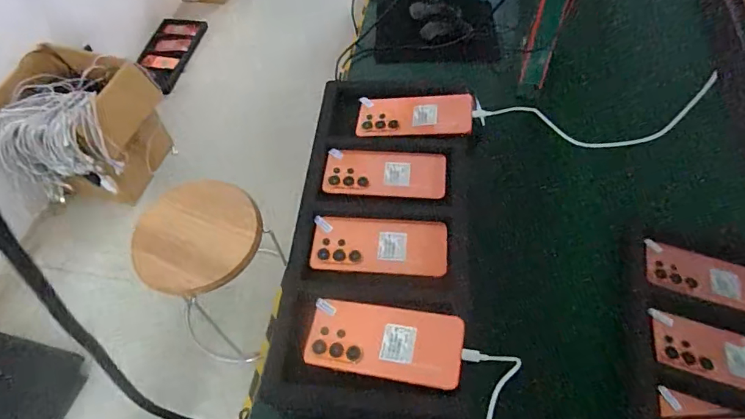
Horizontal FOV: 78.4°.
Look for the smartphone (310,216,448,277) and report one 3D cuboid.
[{"bbox_3d":[0.009,0.045,0.580,0.167,0.010,0.078,3,58,3],"label":"smartphone"}]

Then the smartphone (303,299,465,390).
[{"bbox_3d":[0.011,0.145,0.502,0.169,0.006,0.076,5,57,13],"label":"smartphone"}]

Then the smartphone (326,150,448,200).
[{"bbox_3d":[0.018,-0.051,0.637,0.165,0.009,0.073,4,58,3],"label":"smartphone"}]

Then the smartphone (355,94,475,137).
[{"bbox_3d":[0.062,-0.140,0.679,0.167,0.008,0.074,-1,60,11],"label":"smartphone"}]

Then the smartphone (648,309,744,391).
[{"bbox_3d":[0.426,0.179,0.557,0.158,0.015,0.076,15,59,10],"label":"smartphone"}]

